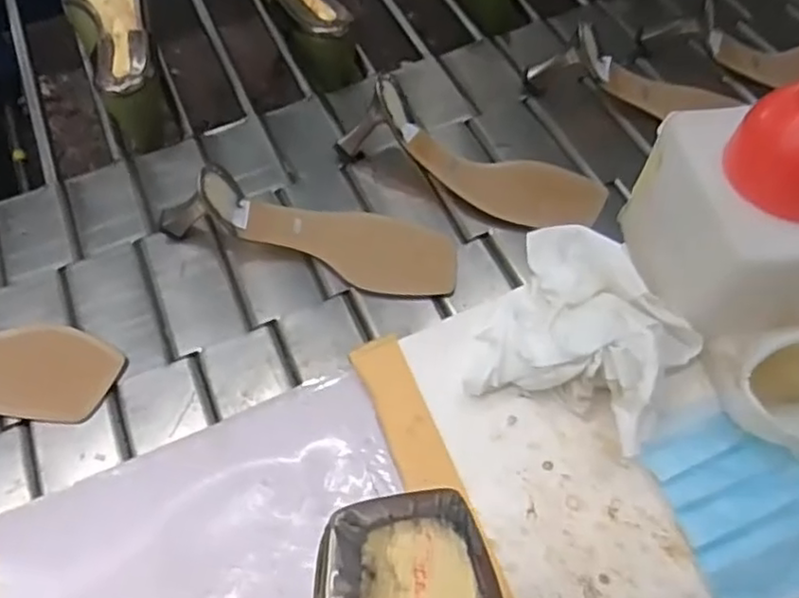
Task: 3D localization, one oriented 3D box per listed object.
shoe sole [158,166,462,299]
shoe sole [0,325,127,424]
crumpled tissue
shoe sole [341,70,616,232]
[{"bbox_3d":[-0.069,-0.064,0.532,0.237,0.063,0.069,13,61,7],"label":"shoe sole"},{"bbox_3d":[-0.319,0.033,0.486,0.221,0.046,0.072,19,61,-5],"label":"shoe sole"},{"bbox_3d":[0.120,0.020,0.422,0.118,0.048,0.131,28,62,15],"label":"crumpled tissue"},{"bbox_3d":[0.064,-0.123,0.565,0.232,0.062,0.069,24,63,13],"label":"shoe sole"}]

